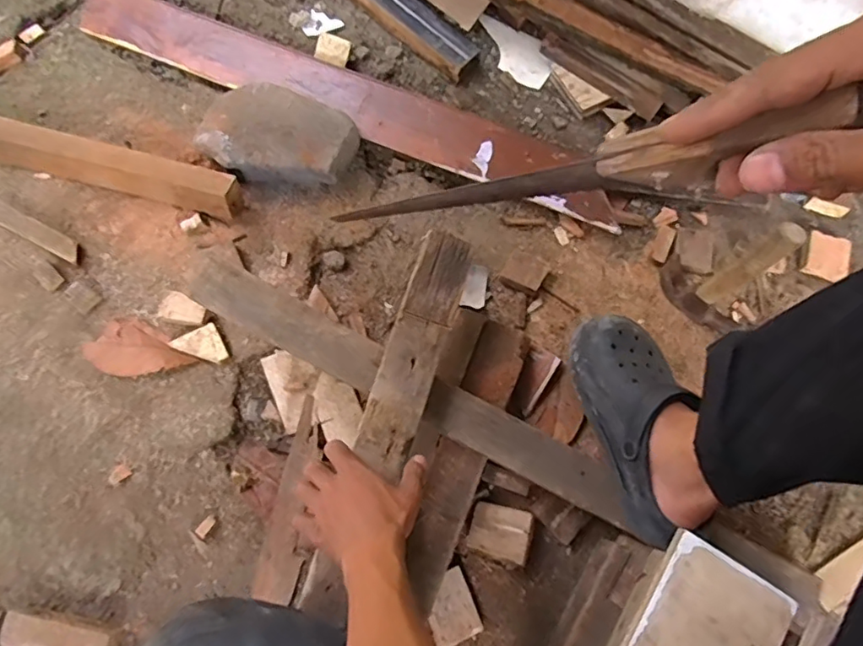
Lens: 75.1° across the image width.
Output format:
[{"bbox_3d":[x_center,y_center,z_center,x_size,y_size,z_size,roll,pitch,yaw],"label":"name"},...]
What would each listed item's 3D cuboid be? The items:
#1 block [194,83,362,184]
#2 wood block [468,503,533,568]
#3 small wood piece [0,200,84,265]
[{"bbox_3d":[-0.213,-0.261,0.809,0.210,0.076,0.126,11,73,2],"label":"block"},{"bbox_3d":[0.083,0.251,0.675,0.071,0.012,0.058,9,66,21],"label":"wood block"},{"bbox_3d":[-0.548,-0.128,0.772,0.146,0.022,0.030,27,74,7],"label":"small wood piece"}]

